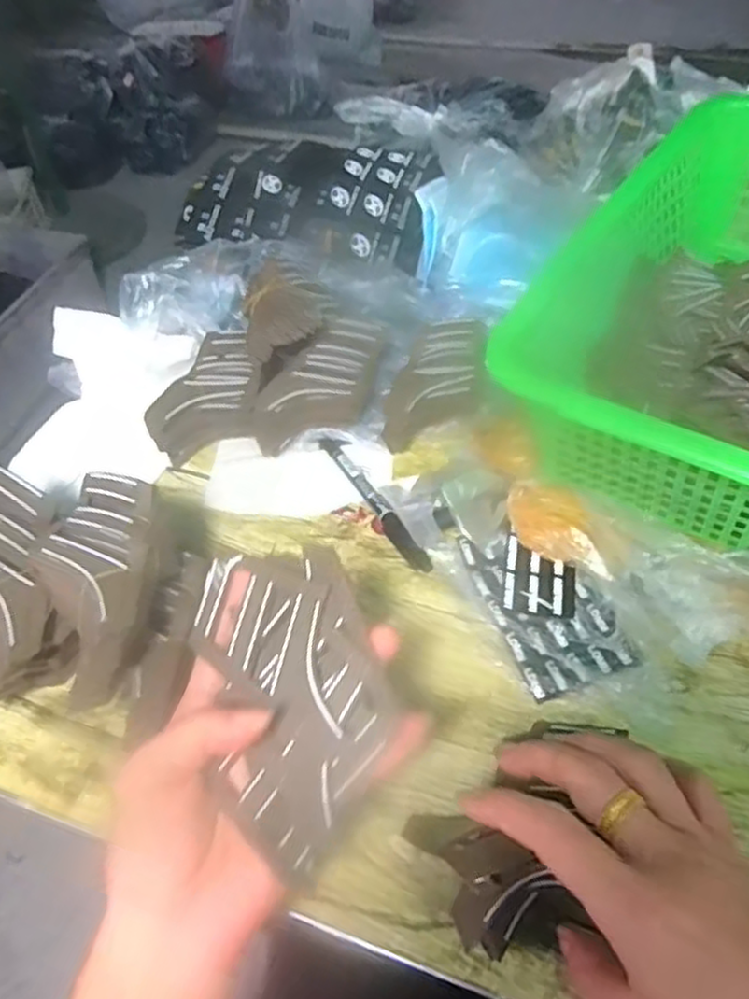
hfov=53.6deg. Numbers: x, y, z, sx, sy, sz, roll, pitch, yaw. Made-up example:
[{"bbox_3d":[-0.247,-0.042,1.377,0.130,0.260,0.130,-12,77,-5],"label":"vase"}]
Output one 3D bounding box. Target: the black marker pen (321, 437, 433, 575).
[{"bbox_3d":[0.000,-0.001,0.501,0.016,0.013,0.127,-23,53,-17],"label":"black marker pen"}]

